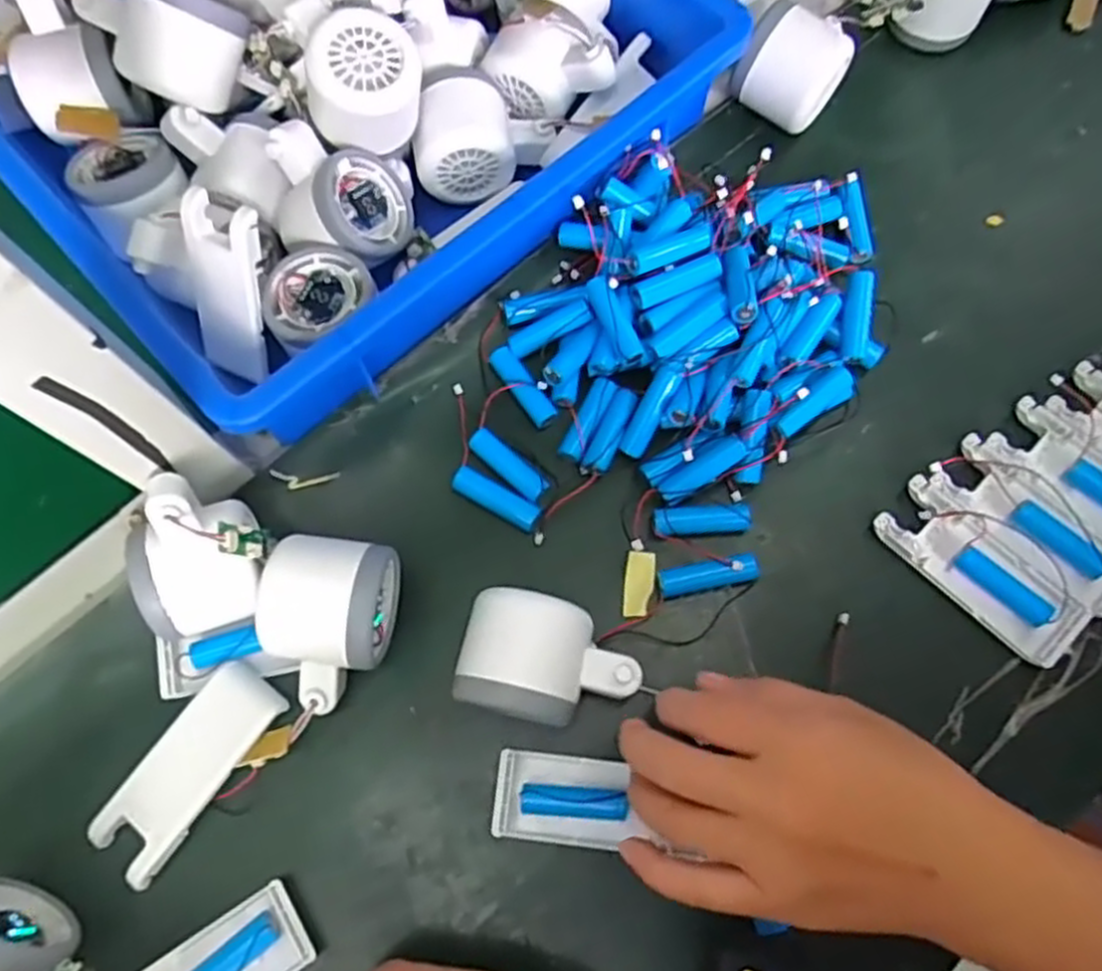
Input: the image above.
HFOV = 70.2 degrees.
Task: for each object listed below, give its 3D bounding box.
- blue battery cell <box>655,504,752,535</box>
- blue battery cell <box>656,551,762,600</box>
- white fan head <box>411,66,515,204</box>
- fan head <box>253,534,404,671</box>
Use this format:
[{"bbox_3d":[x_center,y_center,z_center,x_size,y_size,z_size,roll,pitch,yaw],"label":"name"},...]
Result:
[{"bbox_3d":[0.079,0.019,0.413,0.049,0.013,0.014,-3,72,1],"label":"blue battery cell"},{"bbox_3d":[0.080,0.046,0.399,0.048,0.015,0.014,-10,72,-2],"label":"blue battery cell"},{"bbox_3d":[-0.051,-0.205,0.454,0.057,0.044,0.064,-5,72,0],"label":"white fan head"},{"bbox_3d":[-0.103,0.058,0.377,0.054,0.062,0.057,4,72,3],"label":"fan head"}]

